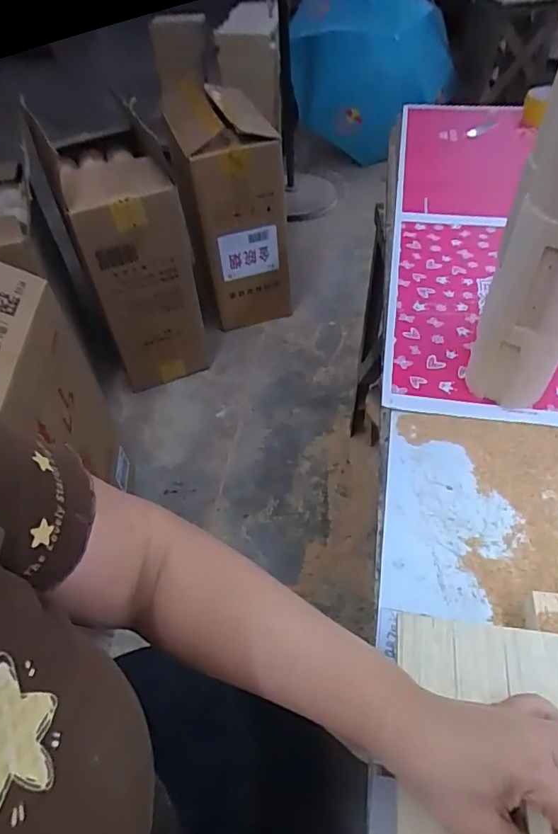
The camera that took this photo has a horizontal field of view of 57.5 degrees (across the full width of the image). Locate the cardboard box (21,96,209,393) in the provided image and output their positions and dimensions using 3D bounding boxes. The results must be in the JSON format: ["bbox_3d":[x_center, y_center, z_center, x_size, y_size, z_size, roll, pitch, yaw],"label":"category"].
[{"bbox_3d":[-0.434,-0.450,1.454,0.257,0.570,0.493,-25,51,-16],"label":"cardboard box"}]

